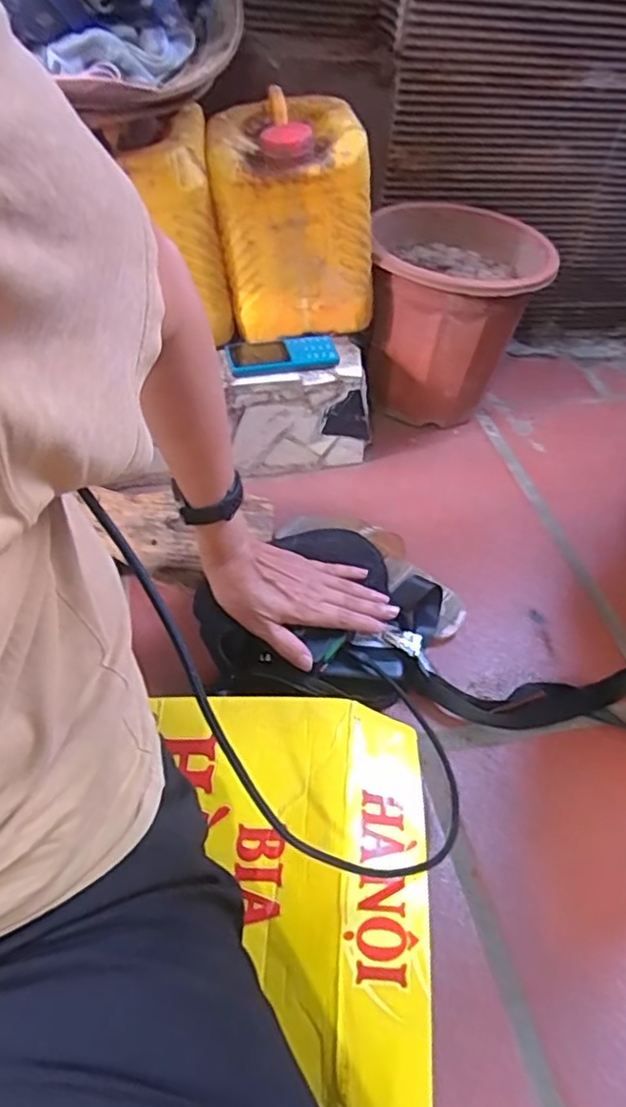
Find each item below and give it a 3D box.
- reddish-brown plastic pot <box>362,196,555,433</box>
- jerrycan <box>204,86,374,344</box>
[{"bbox_3d":[0.178,-0.307,0.888,0.210,0.232,0.231,4,45,-4],"label":"reddish-brown plastic pot"},{"bbox_3d":[-0.035,-0.397,0.766,0.184,0.206,0.190,-8,47,-15],"label":"jerrycan"}]

